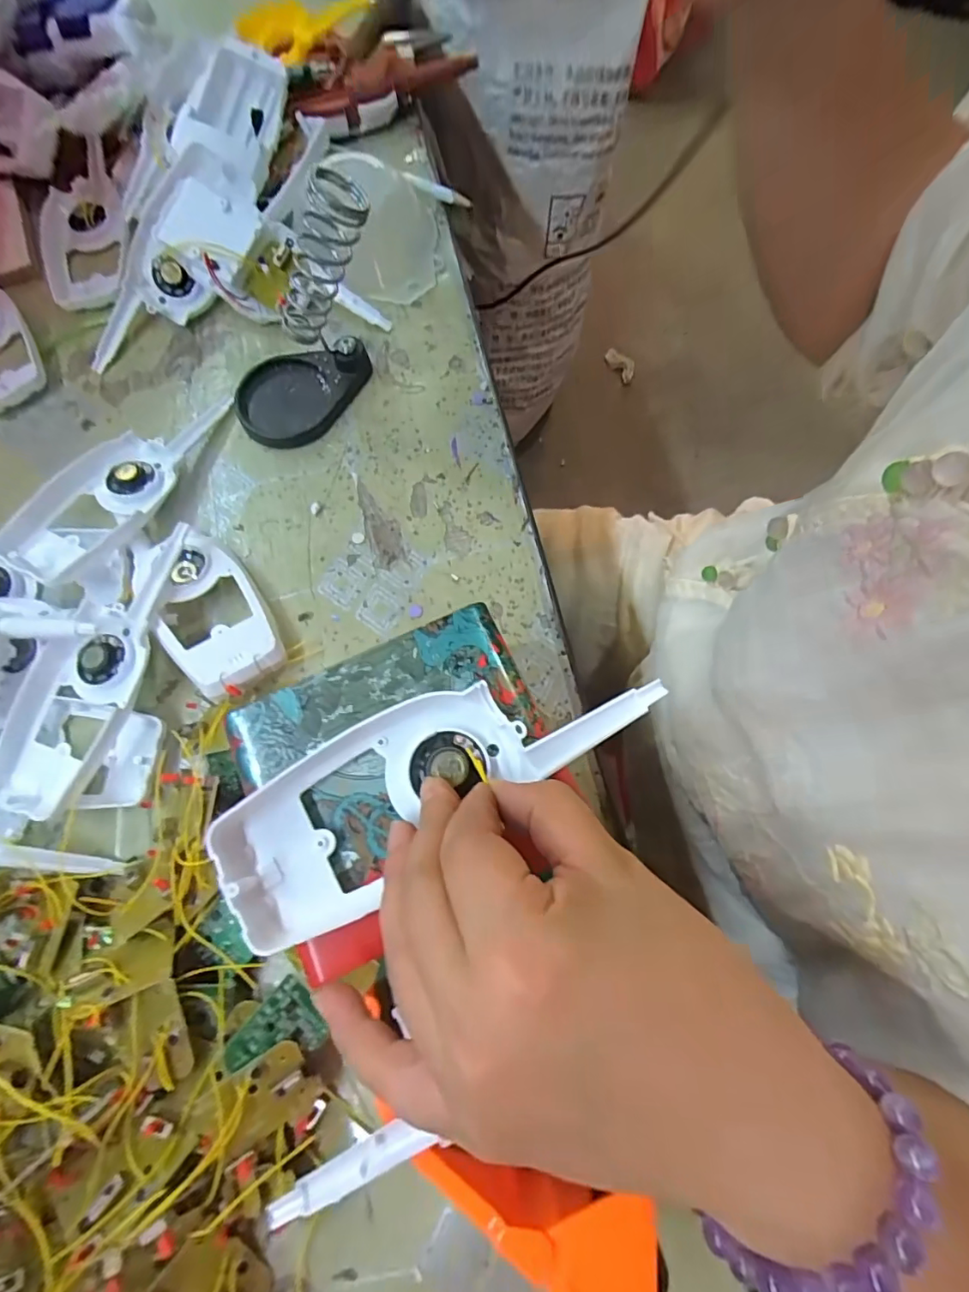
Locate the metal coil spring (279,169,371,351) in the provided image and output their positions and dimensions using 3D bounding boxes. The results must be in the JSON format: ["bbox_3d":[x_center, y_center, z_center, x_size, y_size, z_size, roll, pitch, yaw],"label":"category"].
[{"bbox_3d":[-0.116,-0.265,0.373,0.046,0.034,0.138,8,74,4],"label":"metal coil spring"}]

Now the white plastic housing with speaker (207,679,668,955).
[{"bbox_3d":[-0.015,0.044,0.197,0.162,0.018,0.061,-26,75,-6],"label":"white plastic housing with speaker"}]

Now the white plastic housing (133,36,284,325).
[{"bbox_3d":[-0.195,-0.338,0.387,0.095,0.055,0.203,3,74,3],"label":"white plastic housing"}]

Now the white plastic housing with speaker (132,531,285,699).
[{"bbox_3d":[-0.160,-0.022,0.311,0.055,0.028,0.110,-38,76,-9],"label":"white plastic housing with speaker"}]

